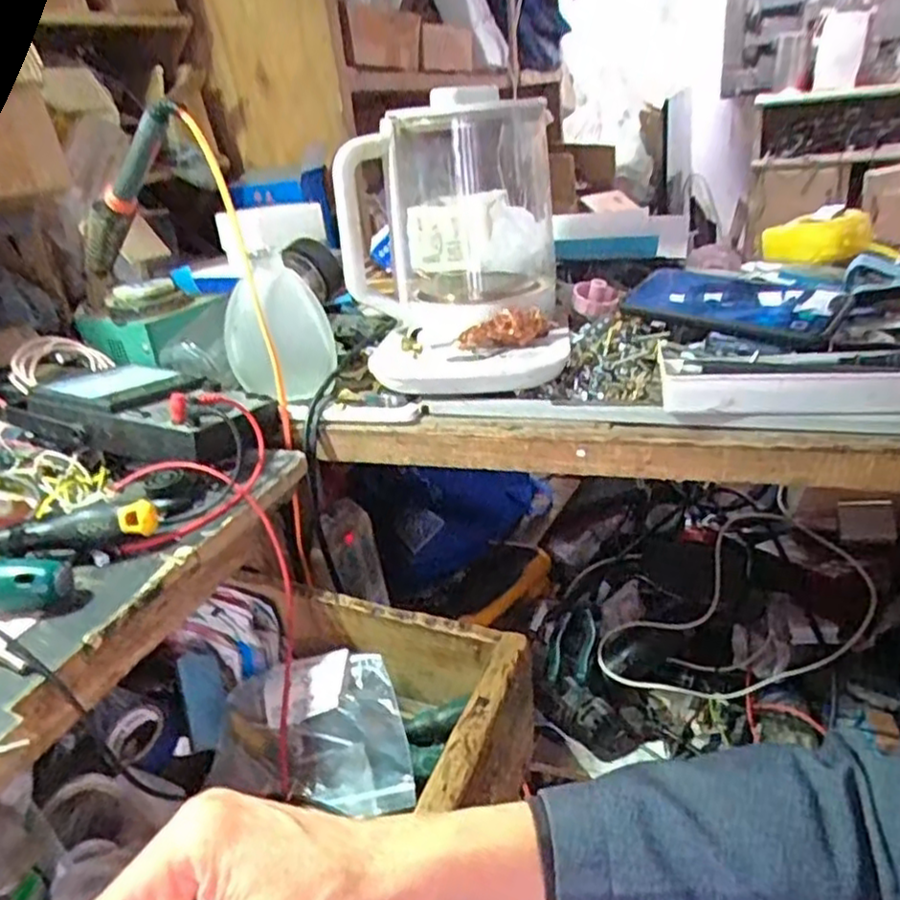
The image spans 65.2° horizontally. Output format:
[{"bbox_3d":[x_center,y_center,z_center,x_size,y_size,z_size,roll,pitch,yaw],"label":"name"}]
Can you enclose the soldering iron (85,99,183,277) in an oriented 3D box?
[{"bbox_3d":[-0.284,-0.229,0.619,0.222,0.030,0.025,-34,3,43],"label":"soldering iron"}]

